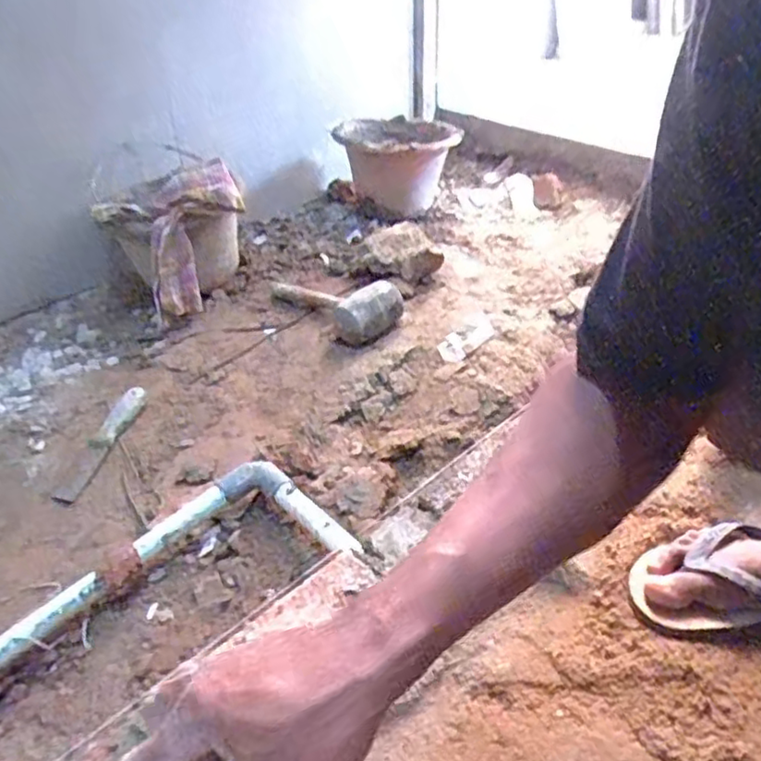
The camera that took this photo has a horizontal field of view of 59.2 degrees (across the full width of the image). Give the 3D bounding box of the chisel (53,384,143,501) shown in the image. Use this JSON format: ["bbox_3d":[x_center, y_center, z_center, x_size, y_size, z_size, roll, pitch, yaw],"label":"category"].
[{"bbox_3d":[-0.369,0.077,0.884,0.037,0.019,0.191,10,39,14],"label":"chisel"}]

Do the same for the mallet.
[{"bbox_3d":[-0.073,-0.130,1.107,0.108,0.076,0.304,-26,28,-24],"label":"mallet"}]

